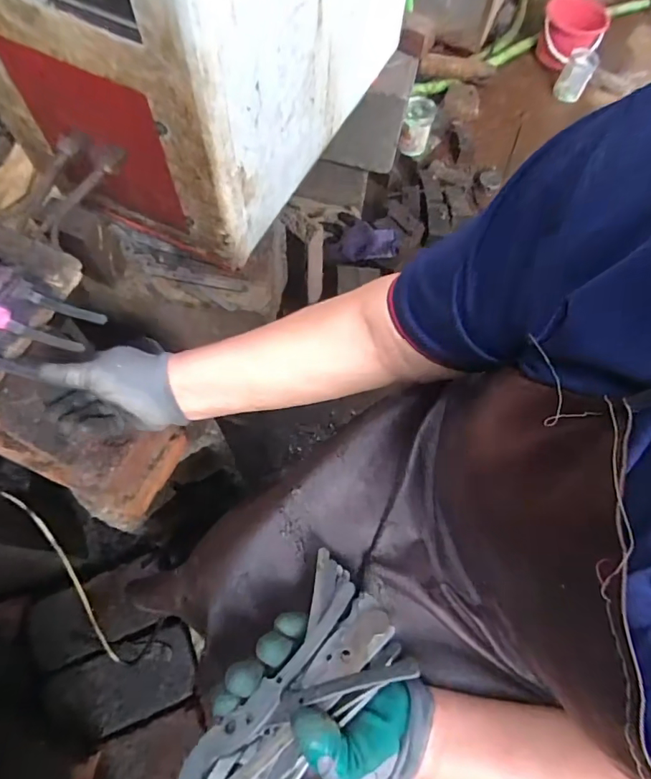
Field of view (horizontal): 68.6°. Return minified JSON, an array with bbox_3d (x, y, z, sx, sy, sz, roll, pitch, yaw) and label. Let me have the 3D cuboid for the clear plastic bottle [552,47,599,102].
[{"bbox_3d":[0.782,-0.981,1.492,0.088,0.137,0.070,25,67,8],"label":"clear plastic bottle"}]

